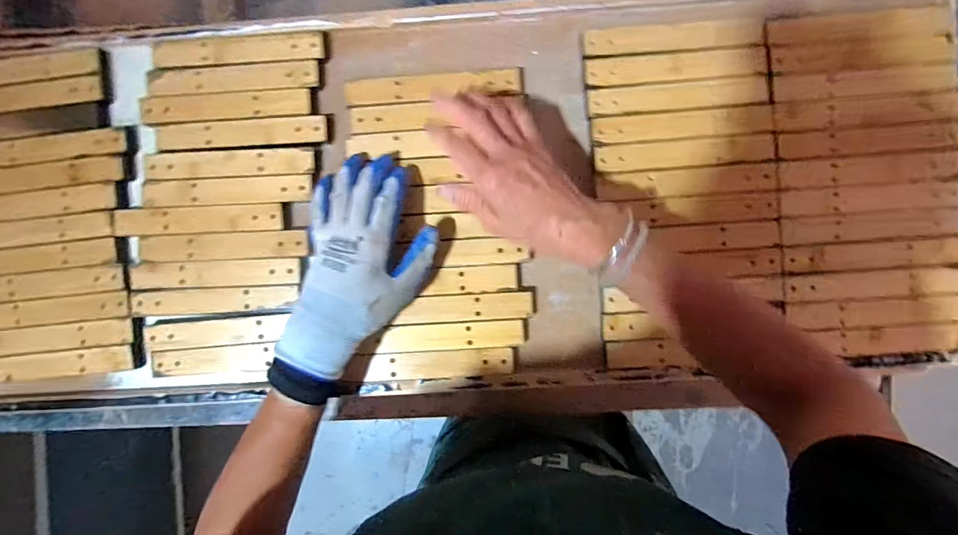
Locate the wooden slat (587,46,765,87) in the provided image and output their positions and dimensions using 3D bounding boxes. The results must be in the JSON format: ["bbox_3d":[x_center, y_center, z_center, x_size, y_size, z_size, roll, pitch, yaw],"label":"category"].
[{"bbox_3d":[0.197,-0.201,0.423,0.172,0.006,0.027,-3,91,3],"label":"wooden slat"}]

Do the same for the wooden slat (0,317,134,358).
[{"bbox_3d":[-0.456,0.076,0.453,0.178,0.014,0.029,-6,91,3],"label":"wooden slat"}]

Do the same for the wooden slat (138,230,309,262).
[{"bbox_3d":[-0.268,-0.022,0.441,0.180,0.007,0.027,-2,91,3],"label":"wooden slat"}]

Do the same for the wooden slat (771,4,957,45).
[{"bbox_3d":[0.378,-0.244,0.426,0.177,0.012,0.032,-3,91,3],"label":"wooden slat"}]

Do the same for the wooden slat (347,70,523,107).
[{"bbox_3d":[-0.047,-0.184,0.431,0.177,0.006,0.026,-4,91,3],"label":"wooden slat"}]

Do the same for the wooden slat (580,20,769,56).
[{"bbox_3d":[0.195,-0.231,0.424,0.175,0.008,0.029,-2,91,3],"label":"wooden slat"}]

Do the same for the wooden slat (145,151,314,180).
[{"bbox_3d":[-0.259,-0.106,0.439,0.175,0.004,0.025,-1,92,3],"label":"wooden slat"}]

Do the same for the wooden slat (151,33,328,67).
[{"bbox_3d":[-0.248,-0.227,0.438,0.173,0.007,0.029,-2,92,3],"label":"wooden slat"}]

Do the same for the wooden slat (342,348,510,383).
[{"bbox_3d":[-0.046,0.102,0.440,0.163,0.004,0.029,-3,91,3],"label":"wooden slat"}]

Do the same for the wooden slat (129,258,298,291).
[{"bbox_3d":[-0.275,0.008,0.439,0.181,0.005,0.029,-1,92,3],"label":"wooden slat"}]

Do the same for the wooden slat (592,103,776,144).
[{"bbox_3d":[0.205,-0.143,0.422,0.175,0.004,0.028,-3,91,3],"label":"wooden slat"}]

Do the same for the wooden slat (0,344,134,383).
[{"bbox_3d":[-0.457,0.105,0.455,0.181,0.015,0.028,-7,91,3],"label":"wooden slat"}]

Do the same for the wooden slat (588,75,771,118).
[{"bbox_3d":[0.199,-0.172,0.422,0.174,0.004,0.028,-3,91,3],"label":"wooden slat"}]

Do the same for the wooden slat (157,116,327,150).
[{"bbox_3d":[-0.246,-0.140,0.438,0.176,0.006,0.027,-2,91,3],"label":"wooden slat"}]

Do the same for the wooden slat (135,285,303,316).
[{"bbox_3d":[-0.278,0.036,0.440,0.172,0.005,0.027,-2,91,3],"label":"wooden slat"}]

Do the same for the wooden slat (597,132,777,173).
[{"bbox_3d":[0.206,-0.115,0.422,0.174,0.004,0.028,-4,91,3],"label":"wooden slat"}]

